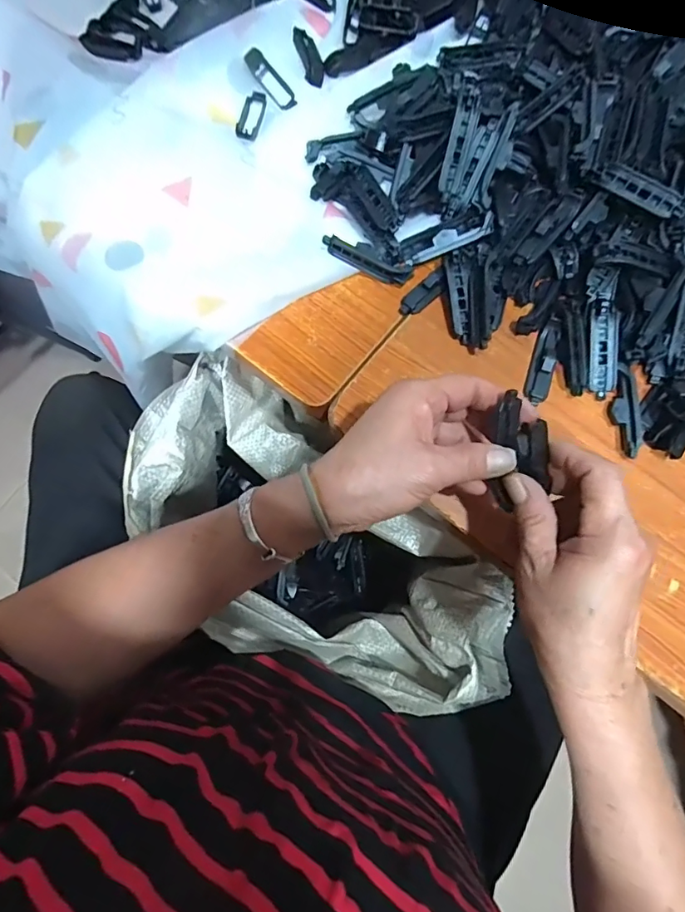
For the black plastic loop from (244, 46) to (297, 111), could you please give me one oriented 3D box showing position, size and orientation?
[{"bbox_3d":[-0.064,-0.337,0.425,0.019,0.007,0.058,-45,98,-9],"label":"black plastic loop"}]

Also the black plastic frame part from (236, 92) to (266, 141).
[{"bbox_3d":[-0.080,-0.303,0.422,0.019,0.006,0.052,13,77,4],"label":"black plastic frame part"}]

